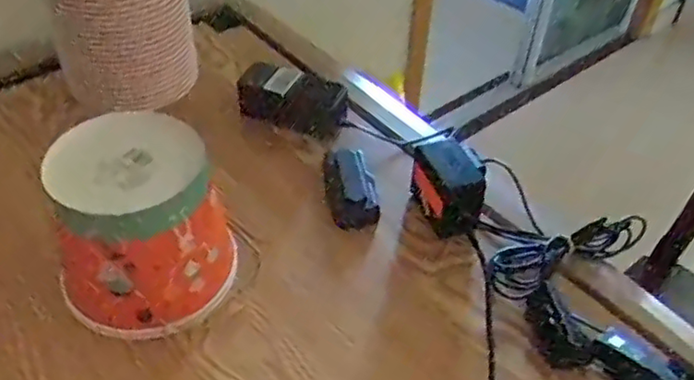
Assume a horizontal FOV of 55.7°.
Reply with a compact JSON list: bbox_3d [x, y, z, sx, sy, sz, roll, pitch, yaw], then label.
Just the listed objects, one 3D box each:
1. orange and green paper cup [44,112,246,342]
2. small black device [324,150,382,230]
[{"bbox_3d":[-0.175,0.032,0.579,0.144,0.160,0.132,3,45,-3],"label":"orange and green paper cup"},{"bbox_3d":[0.002,-0.002,0.728,0.055,0.033,0.102,-5,46,-11],"label":"small black device"}]

